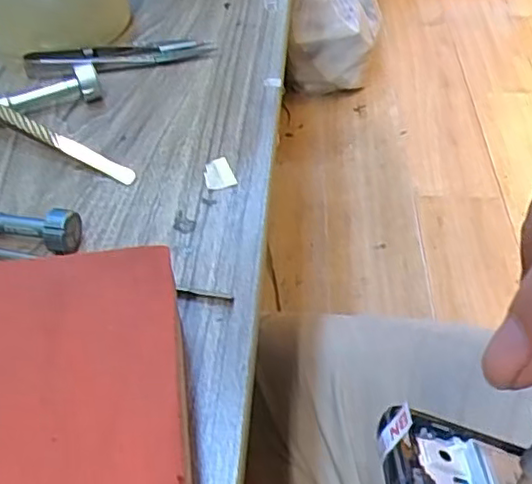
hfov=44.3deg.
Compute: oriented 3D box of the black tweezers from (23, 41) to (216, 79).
[{"bbox_3d":[-0.082,-0.106,0.371,0.105,0.006,0.022,-13,47,-14],"label":"black tweezers"}]

